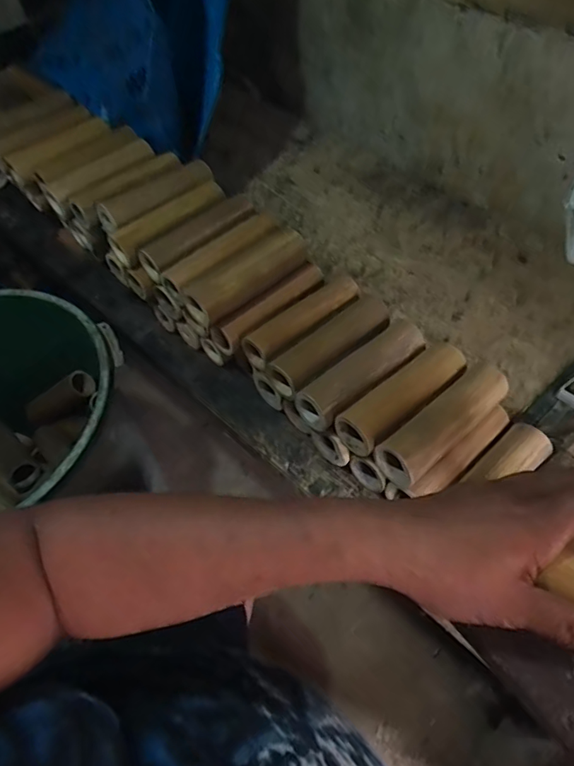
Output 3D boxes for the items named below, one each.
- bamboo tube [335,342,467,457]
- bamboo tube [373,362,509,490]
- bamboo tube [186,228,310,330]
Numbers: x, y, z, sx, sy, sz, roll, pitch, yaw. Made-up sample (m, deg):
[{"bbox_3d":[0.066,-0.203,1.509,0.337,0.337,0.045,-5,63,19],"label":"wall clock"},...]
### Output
[{"bbox_3d":[0.140,0.013,0.583,0.179,0.042,0.056,-37,61,-22],"label":"bamboo tube"},{"bbox_3d":[0.181,0.045,0.557,0.186,0.047,0.056,-36,61,-21],"label":"bamboo tube"},{"bbox_3d":[-0.049,-0.151,0.643,0.052,0.051,0.182,38,64,25],"label":"bamboo tube"}]

